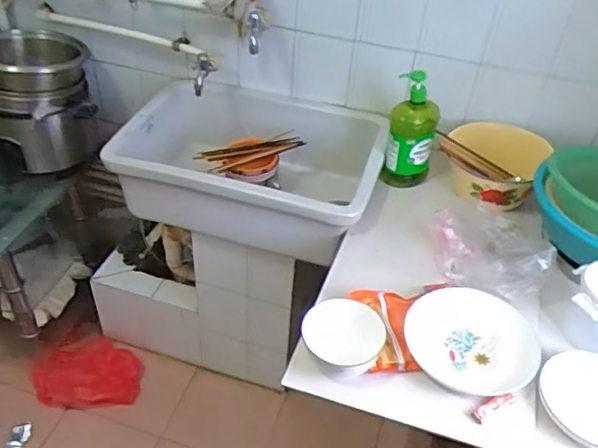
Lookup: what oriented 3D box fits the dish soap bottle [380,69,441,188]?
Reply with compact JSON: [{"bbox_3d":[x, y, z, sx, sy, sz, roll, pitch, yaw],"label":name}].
[{"bbox_3d":[0.260,-0.209,1.319,0.110,0.248,0.084,9,41,5],"label":"dish soap bottle"}]

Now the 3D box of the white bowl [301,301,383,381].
[{"bbox_3d":[0.072,0.190,0.955,0.128,0.086,0.114,14,42,11],"label":"white bowl"}]

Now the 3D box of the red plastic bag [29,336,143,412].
[{"bbox_3d":[-0.631,0.443,1.712,0.309,0.108,0.206,-5,42,-11],"label":"red plastic bag"}]

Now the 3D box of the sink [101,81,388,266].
[{"bbox_3d":[-0.132,-0.138,1.461,0.643,0.221,0.409,12,42,8],"label":"sink"}]

